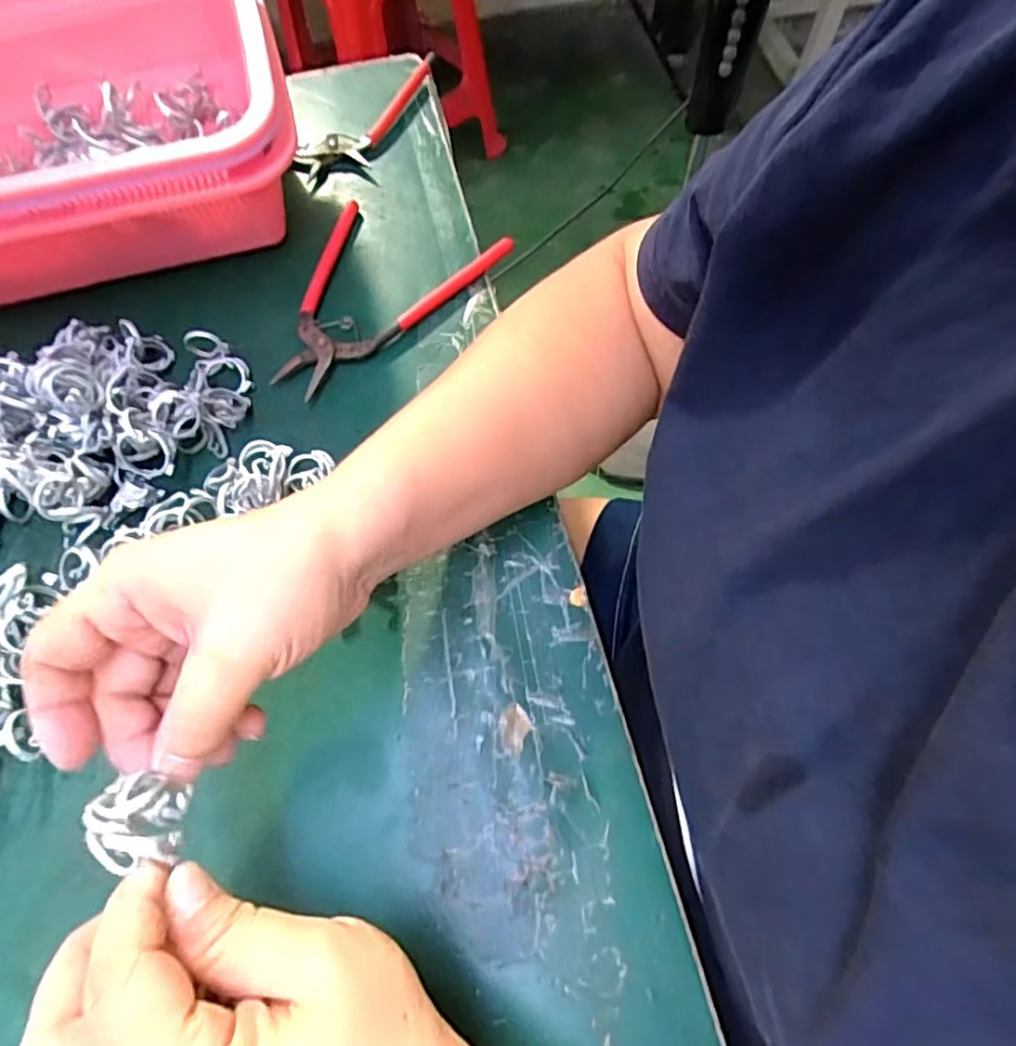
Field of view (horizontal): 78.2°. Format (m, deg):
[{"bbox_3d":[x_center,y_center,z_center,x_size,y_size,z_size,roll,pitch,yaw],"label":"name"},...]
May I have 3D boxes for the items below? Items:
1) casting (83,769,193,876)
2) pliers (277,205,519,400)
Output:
[{"bbox_3d":[-0.115,0.092,0.194,0.027,0.015,0.026,4,65,5],"label":"casting"},{"bbox_3d":[-0.093,-0.152,0.392,0.111,0.010,0.162,38,72,18],"label":"pliers"}]

